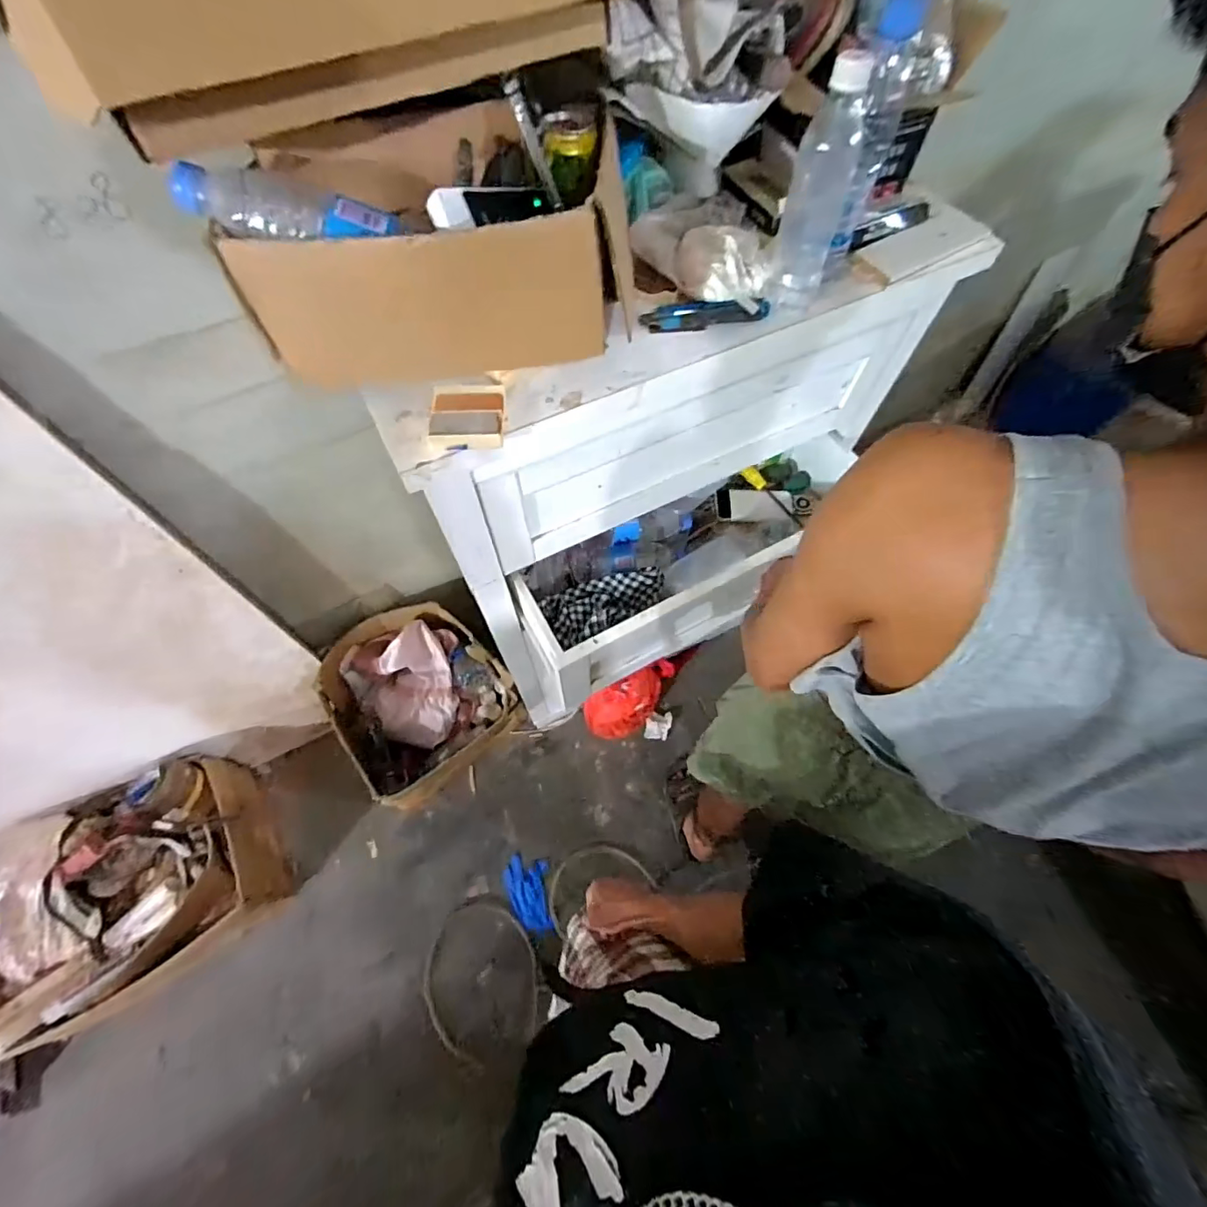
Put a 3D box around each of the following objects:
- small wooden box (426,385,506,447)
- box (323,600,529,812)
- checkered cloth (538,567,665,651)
[{"bbox_3d":[-0.133,-0.184,0.517,0.071,0.015,0.069,-1,64,-2],"label":"small wooden box"},{"bbox_3d":[-0.515,0.270,1.482,0.440,0.275,0.436,-39,71,-18],"label":"box"},{"bbox_3d":[0.006,0.001,0.852,0.200,0.057,0.105,-16,66,-9],"label":"checkered cloth"}]

